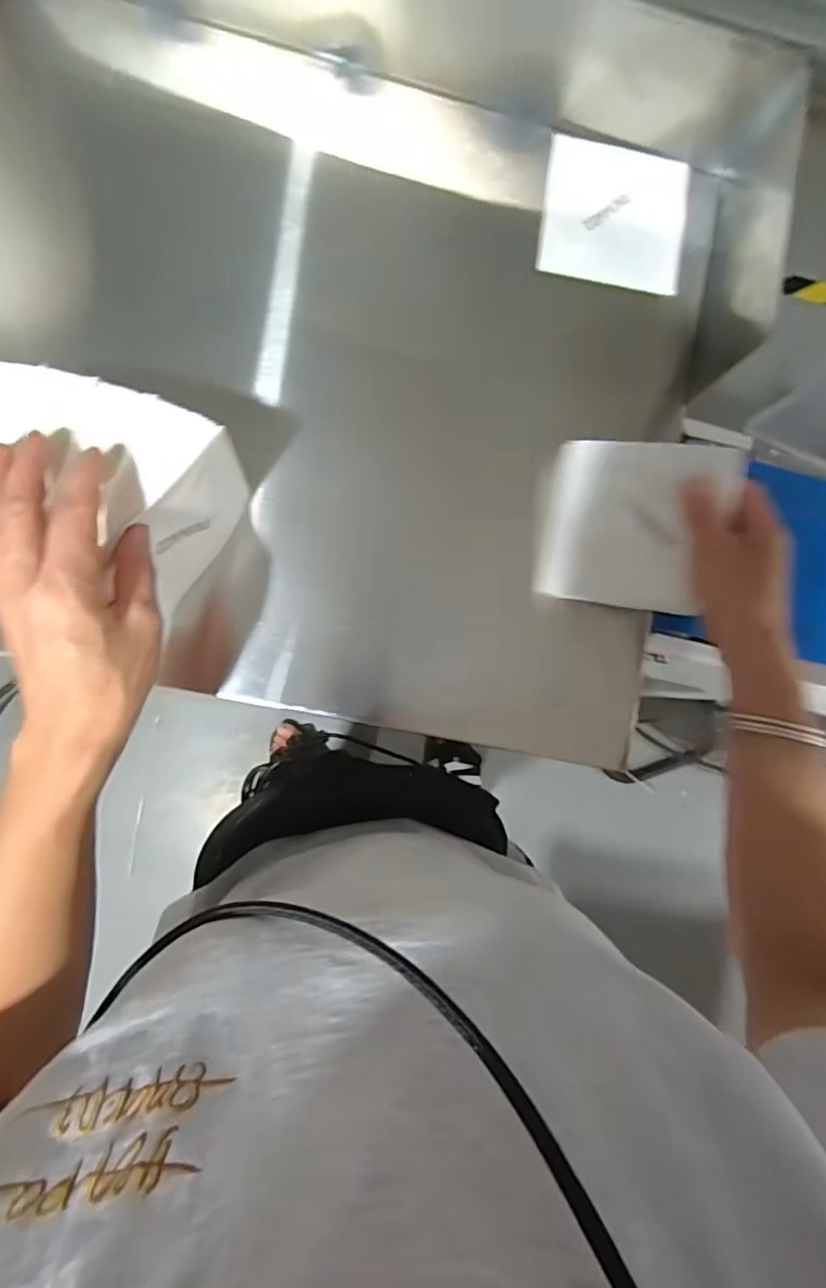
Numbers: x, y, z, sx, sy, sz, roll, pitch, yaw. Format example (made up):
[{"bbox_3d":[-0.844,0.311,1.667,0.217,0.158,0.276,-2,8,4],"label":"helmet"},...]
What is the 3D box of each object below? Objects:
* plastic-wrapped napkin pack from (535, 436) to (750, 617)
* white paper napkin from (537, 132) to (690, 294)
[{"bbox_3d":[0.168,-0.094,0.457,0.127,0.020,0.112,8,90,15],"label":"plastic-wrapped napkin pack"},{"bbox_3d":[0.165,-0.353,0.492,0.115,0.010,0.118,8,86,-3],"label":"white paper napkin"}]

